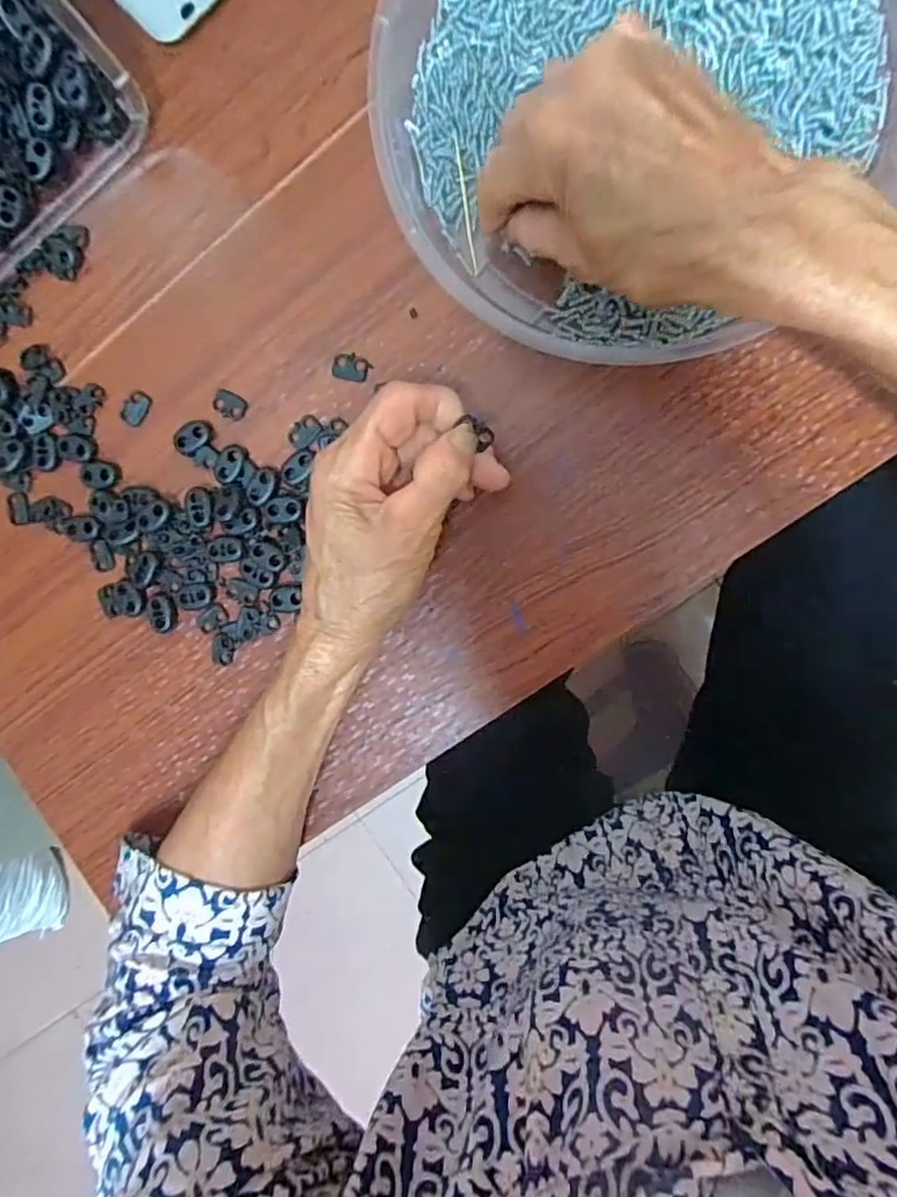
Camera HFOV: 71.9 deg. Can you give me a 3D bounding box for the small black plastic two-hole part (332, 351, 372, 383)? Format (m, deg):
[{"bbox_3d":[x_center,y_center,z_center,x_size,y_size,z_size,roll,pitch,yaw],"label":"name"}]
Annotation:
[{"bbox_3d":[-0.050,-0.120,0.323,0.020,0.005,0.013,15,97,7],"label":"small black plastic two-hole part"}]

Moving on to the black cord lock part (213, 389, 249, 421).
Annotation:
[{"bbox_3d":[-0.119,-0.105,0.335,0.019,0.004,0.013,27,98,5],"label":"black cord lock part"}]

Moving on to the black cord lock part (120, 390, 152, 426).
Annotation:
[{"bbox_3d":[-0.169,-0.103,0.335,0.012,0.004,0.020,37,99,4],"label":"black cord lock part"}]

